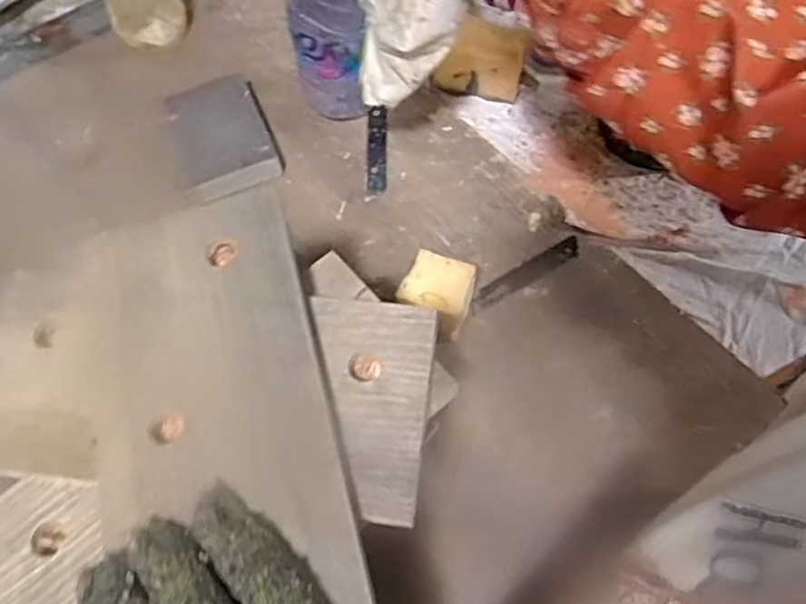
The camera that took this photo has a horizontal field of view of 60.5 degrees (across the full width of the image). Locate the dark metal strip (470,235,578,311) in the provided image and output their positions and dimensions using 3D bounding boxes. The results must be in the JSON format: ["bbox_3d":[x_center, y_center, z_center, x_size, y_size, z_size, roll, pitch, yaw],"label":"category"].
[{"bbox_3d":[0.094,-0.021,0.526,0.097,0.004,0.017,-31,66,-12],"label":"dark metal strip"}]

